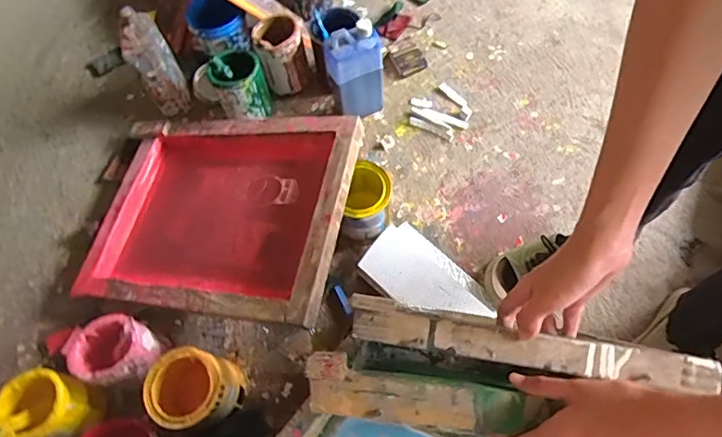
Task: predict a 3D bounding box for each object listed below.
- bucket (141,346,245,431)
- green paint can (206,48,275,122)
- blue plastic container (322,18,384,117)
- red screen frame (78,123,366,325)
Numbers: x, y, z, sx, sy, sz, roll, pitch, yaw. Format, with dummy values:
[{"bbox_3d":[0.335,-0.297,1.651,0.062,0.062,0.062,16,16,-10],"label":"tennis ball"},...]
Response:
[{"bbox_3d":[-0.260,0.269,0.764,0.128,0.135,0.110,9,66,8],"label":"bucket"},{"bbox_3d":[-0.241,-0.264,0.990,0.103,0.114,0.108,-32,67,-11],"label":"green paint can"},{"bbox_3d":[-0.014,-0.285,0.959,0.106,0.214,0.070,-28,66,-10],"label":"blue plastic container"},{"bbox_3d":[-0.276,-0.010,0.885,0.530,0.068,0.364,2,64,21],"label":"red screen frame"}]

